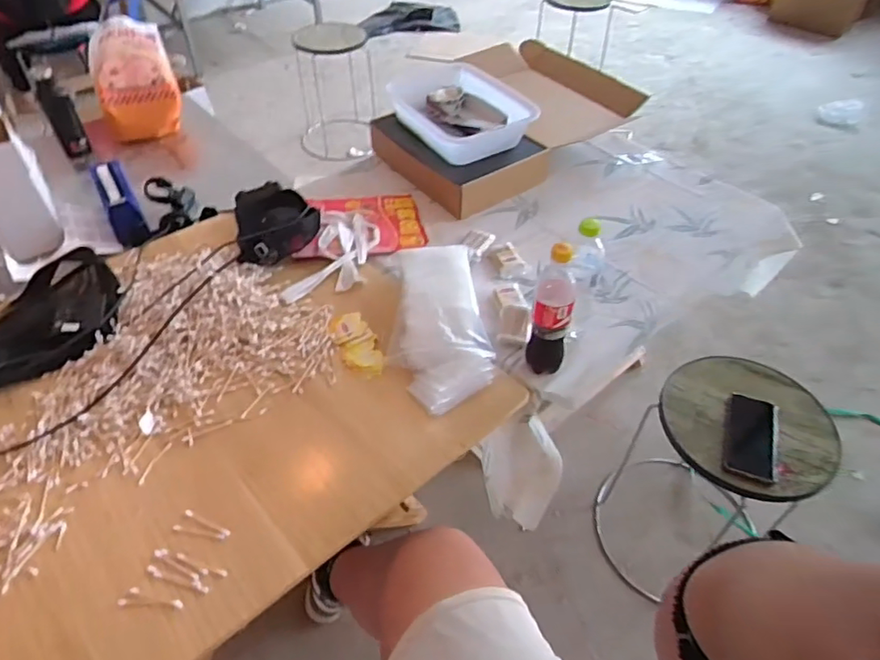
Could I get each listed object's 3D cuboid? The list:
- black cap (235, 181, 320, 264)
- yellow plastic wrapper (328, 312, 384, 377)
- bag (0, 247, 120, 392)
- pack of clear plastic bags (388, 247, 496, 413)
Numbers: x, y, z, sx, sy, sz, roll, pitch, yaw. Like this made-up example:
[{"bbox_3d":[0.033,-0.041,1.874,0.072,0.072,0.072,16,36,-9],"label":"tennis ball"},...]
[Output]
[{"bbox_3d":[-0.328,-0.221,1.150,0.158,0.084,0.246,-12,48,-12],"label":"black cap"},{"bbox_3d":[-0.145,0.022,0.998,0.064,0.017,0.152,-19,50,-18],"label":"yellow plastic wrapper"},{"bbox_3d":[-0.716,-0.027,0.984,0.304,0.064,0.256,-25,52,-23],"label":"bag"},{"bbox_3d":[-0.005,-0.014,1.002,0.168,0.081,0.332,-6,47,-6],"label":"pack of clear plastic bags"}]

